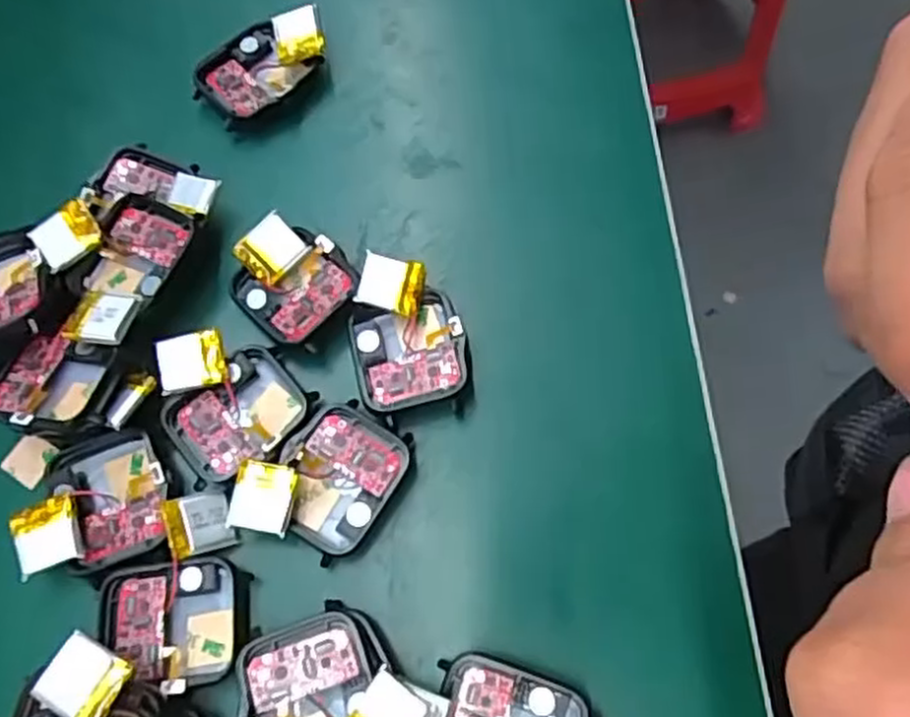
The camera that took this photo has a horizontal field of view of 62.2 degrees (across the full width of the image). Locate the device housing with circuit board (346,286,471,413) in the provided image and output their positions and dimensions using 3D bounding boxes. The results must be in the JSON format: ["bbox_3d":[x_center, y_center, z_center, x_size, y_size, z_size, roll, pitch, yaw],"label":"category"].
[{"bbox_3d":[-0.016,-0.003,0.260,0.038,0.011,0.040,-12,69,0],"label":"device housing with circuit board"}]

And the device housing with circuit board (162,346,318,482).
[{"bbox_3d":[-0.073,0.019,0.254,0.044,0.012,0.035,-38,71,-10],"label":"device housing with circuit board"}]

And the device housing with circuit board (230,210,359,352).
[{"bbox_3d":[-0.058,-0.027,0.270,0.046,0.014,0.038,41,77,17],"label":"device housing with circuit board"}]

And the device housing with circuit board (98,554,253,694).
[{"bbox_3d":[-0.088,0.079,0.230,0.043,0.005,0.037,2,70,5],"label":"device housing with circuit board"}]

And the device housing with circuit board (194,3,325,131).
[{"bbox_3d":[-0.077,-0.117,0.303,0.052,0.020,0.036,-33,71,-8],"label":"device housing with circuit board"}]

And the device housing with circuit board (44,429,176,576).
[{"bbox_3d":[-0.110,0.045,0.247,0.034,0.014,0.046,-24,70,-5],"label":"device housing with circuit board"}]

